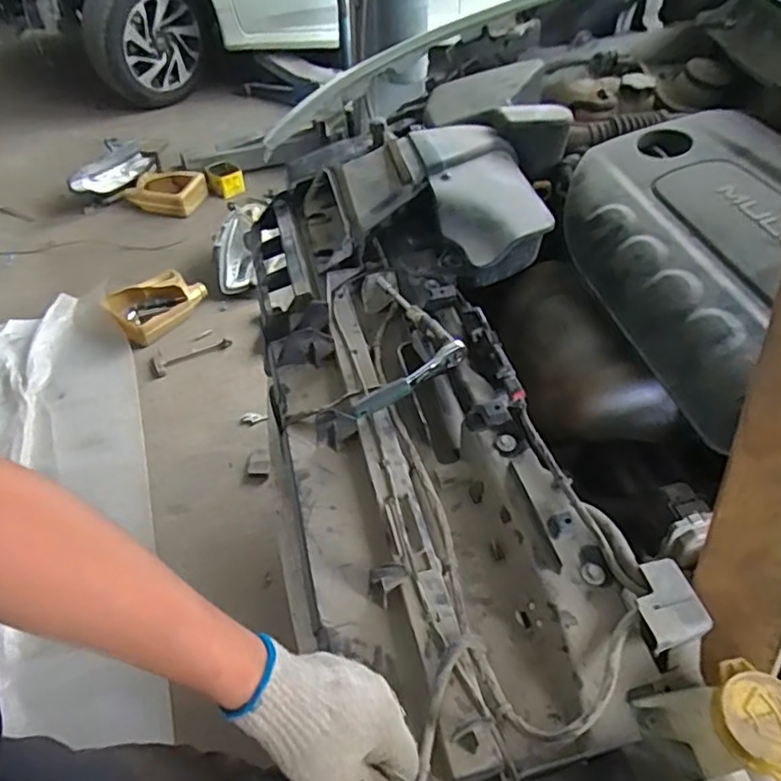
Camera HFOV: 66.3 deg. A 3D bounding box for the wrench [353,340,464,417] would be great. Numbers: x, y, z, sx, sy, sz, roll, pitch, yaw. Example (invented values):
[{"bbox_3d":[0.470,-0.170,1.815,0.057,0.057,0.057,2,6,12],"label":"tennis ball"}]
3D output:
[{"bbox_3d":[0.023,-0.008,0.655,0.146,0.032,0.022,-28,54,-22],"label":"wrench"}]

